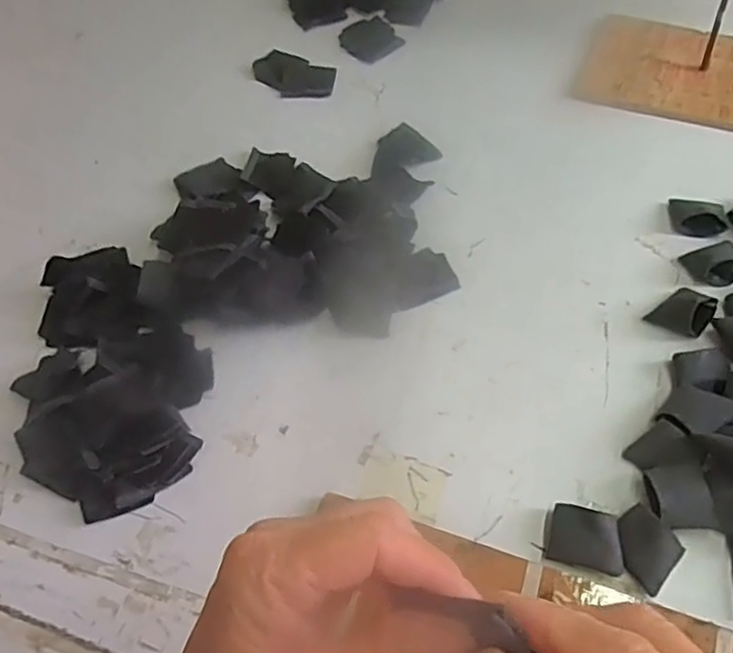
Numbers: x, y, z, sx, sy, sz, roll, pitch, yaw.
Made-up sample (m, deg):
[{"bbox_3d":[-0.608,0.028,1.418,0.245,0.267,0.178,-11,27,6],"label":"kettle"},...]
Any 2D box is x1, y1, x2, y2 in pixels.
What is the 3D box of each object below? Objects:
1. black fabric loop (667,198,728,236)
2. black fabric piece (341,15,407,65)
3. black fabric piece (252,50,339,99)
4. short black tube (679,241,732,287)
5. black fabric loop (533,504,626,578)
[{"bbox_3d":[0.277,-0.093,0.549,0.039,0.018,0.042,2,57,6],"label":"black fabric loop"},{"bbox_3d":[0.004,-0.316,0.731,0.058,0.005,0.076,-28,59,-14],"label":"black fabric piece"},{"bbox_3d":[-0.075,-0.265,0.694,0.091,0.006,0.058,23,61,19],"label":"black fabric piece"},{"bbox_3d":[0.276,-0.051,0.521,0.036,0.023,0.037,-21,57,-9],"label":"short black tube"},{"bbox_3d":[0.136,0.132,0.412,0.046,0.023,0.032,16,59,14],"label":"black fabric loop"}]

